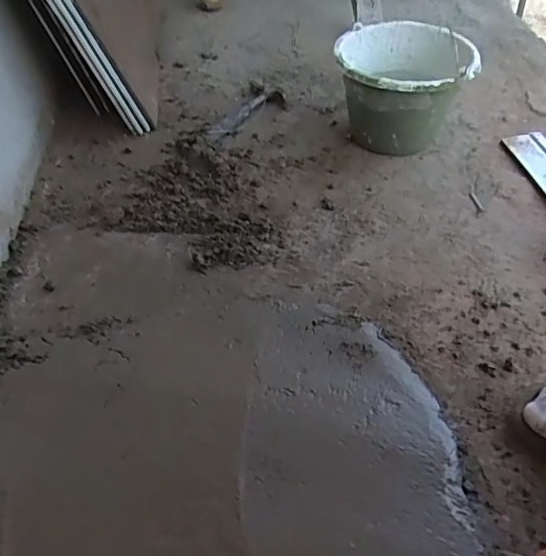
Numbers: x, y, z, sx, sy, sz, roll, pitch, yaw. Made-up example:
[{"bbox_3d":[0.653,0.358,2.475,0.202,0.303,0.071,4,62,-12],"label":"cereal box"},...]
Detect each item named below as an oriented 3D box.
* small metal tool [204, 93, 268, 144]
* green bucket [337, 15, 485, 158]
[{"bbox_3d":[-0.065,-0.312,1.089,0.043,0.010,0.192,21,50,23],"label":"small metal tool"},{"bbox_3d":[0.221,-0.323,0.983,0.212,0.159,0.229,-2,45,2],"label":"green bucket"}]

